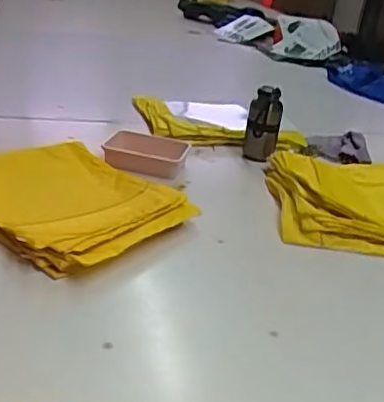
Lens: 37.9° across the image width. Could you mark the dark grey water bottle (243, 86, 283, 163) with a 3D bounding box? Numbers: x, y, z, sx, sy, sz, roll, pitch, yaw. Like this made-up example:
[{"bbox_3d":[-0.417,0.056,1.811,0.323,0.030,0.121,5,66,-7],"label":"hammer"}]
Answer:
[{"bbox_3d":[0.176,-0.187,1.381,0.080,0.163,0.088,11,26,7],"label":"dark grey water bottle"}]

